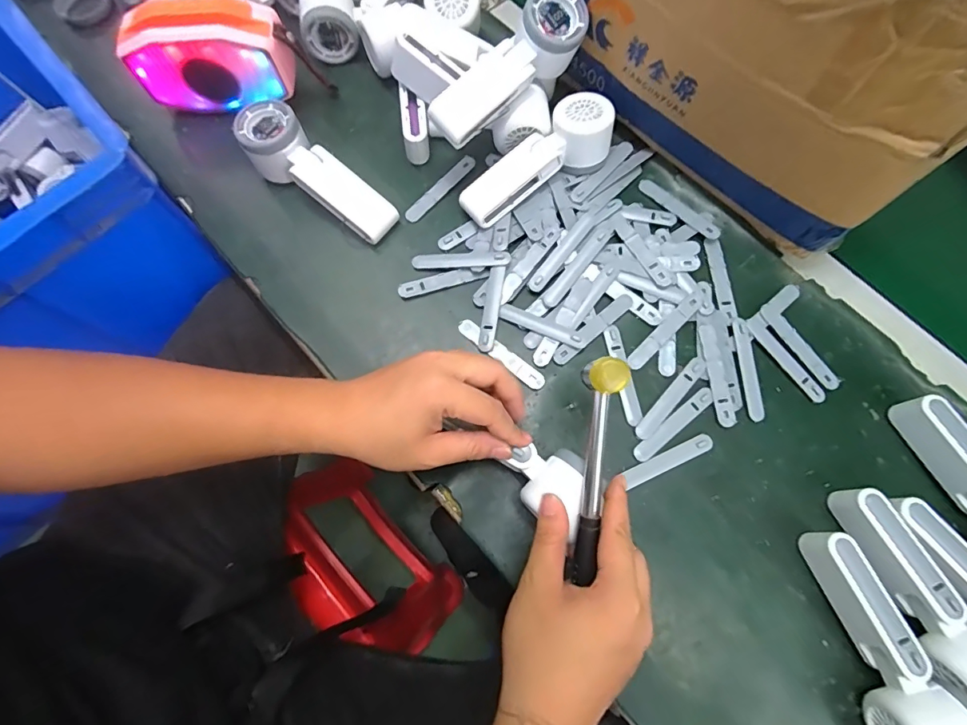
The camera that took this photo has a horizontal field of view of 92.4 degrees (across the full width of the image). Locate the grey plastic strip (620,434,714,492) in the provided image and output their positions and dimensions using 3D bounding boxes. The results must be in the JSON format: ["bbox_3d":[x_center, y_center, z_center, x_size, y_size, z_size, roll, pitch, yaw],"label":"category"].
[{"bbox_3d":[0.163,0.086,0.407,0.086,0.004,0.015,-24,75,-8],"label":"grey plastic strip"}]

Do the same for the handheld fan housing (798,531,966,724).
[{"bbox_3d":[0.300,0.207,0.343,0.060,0.056,0.162,-13,74,-5],"label":"handheld fan housing"}]

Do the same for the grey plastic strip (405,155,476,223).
[{"bbox_3d":[-0.044,-0.179,0.476,0.014,0.006,0.096,41,77,10],"label":"grey plastic strip"}]

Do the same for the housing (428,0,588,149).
[{"bbox_3d":[0.027,-0.265,0.431,0.171,0.058,0.047,-43,78,0],"label":"housing"}]

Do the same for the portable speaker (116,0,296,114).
[{"bbox_3d":[-0.266,-0.299,0.460,0.149,0.093,0.060,-8,74,-3],"label":"portable speaker"}]

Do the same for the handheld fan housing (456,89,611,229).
[{"bbox_3d":[0.052,-0.197,0.464,0.166,0.050,0.059,-33,72,5],"label":"handheld fan housing"}]

